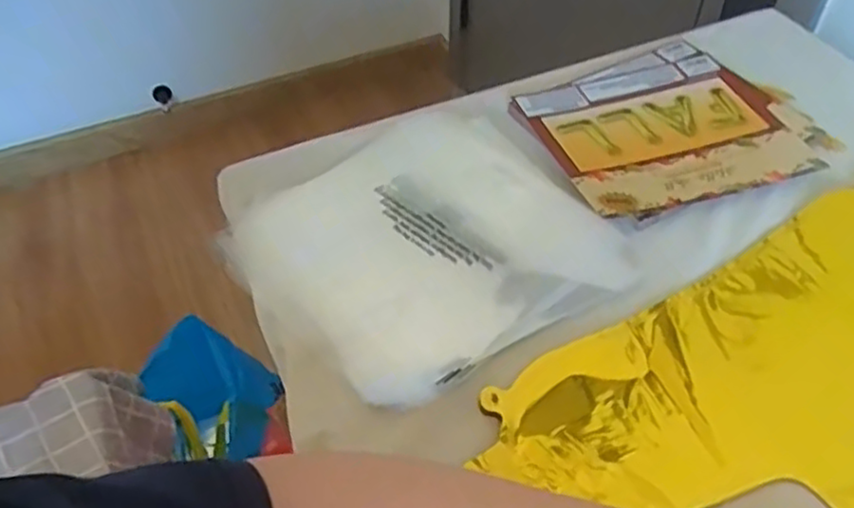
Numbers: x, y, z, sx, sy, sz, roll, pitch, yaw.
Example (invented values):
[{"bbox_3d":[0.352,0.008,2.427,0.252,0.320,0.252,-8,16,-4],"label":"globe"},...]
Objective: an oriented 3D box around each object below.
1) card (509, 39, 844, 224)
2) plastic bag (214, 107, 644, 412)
[{"bbox_3d":[0.199,-0.109,0.582,0.219,0.010,0.177,-17,50,-14],"label":"card"},{"bbox_3d":[-0.008,-0.012,0.497,0.225,0.008,0.218,-26,53,-21],"label":"plastic bag"}]

